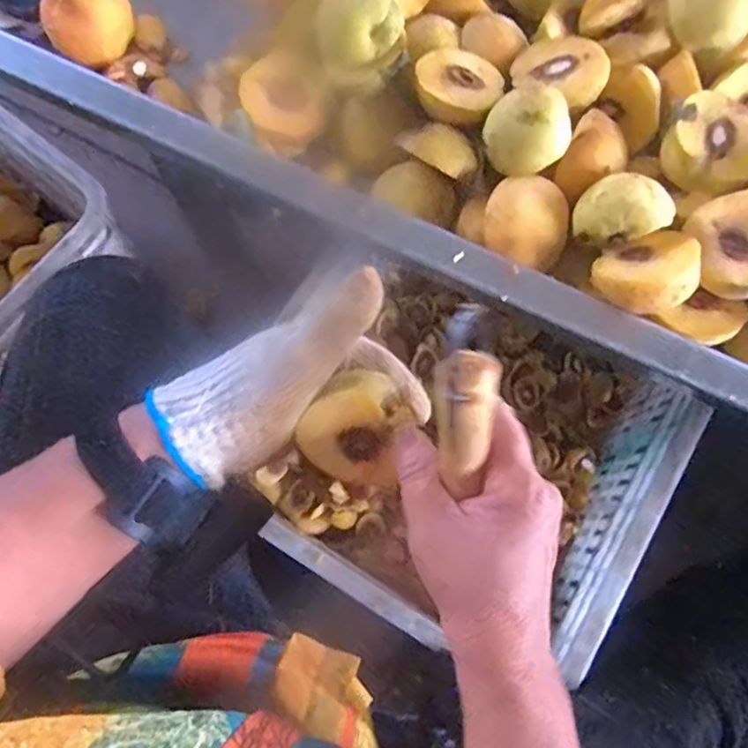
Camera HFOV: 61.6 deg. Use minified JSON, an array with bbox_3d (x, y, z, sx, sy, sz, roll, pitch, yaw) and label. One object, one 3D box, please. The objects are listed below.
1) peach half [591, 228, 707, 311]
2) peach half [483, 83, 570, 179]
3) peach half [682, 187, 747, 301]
[{"bbox_3d":[0.157,-0.059,0.356,0.058,0.030,0.046,-22,77,-6],"label":"peach half"},{"bbox_3d":[0.090,-0.146,0.376,0.050,0.025,0.046,-12,112,31],"label":"peach half"},{"bbox_3d":[0.217,-0.075,0.362,0.052,0.030,0.061,-17,71,36],"label":"peach half"}]

